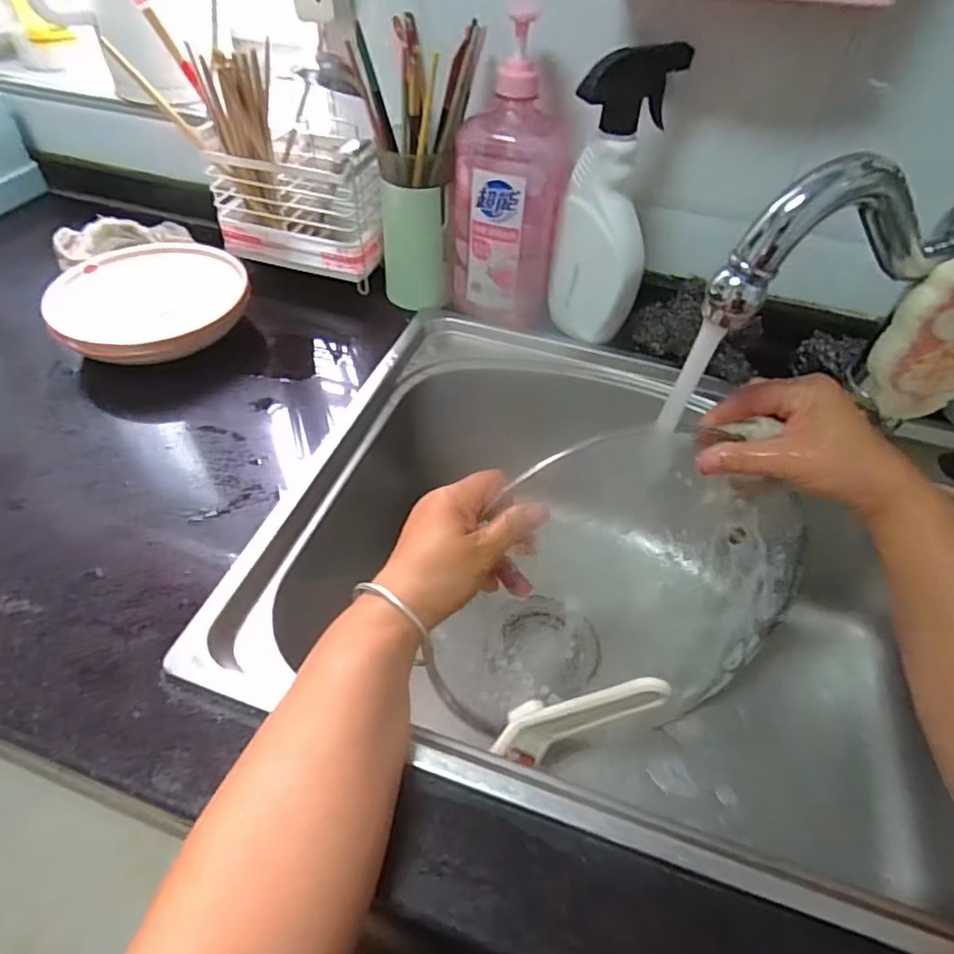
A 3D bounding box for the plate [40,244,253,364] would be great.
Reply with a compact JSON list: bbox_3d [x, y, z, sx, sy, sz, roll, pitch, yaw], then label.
[{"bbox_3d":[-0.319,-0.174,0.584,0.175,0.041,0.143,-27,54,-24],"label":"plate"}]

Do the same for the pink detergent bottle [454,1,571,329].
[{"bbox_3d":[0.028,-0.259,0.553,0.102,0.224,0.069,5,48,2],"label":"pink detergent bottle"}]

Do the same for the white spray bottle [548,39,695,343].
[{"bbox_3d":[0.114,-0.235,0.530,0.083,0.229,0.058,12,49,8],"label":"white spray bottle"}]

